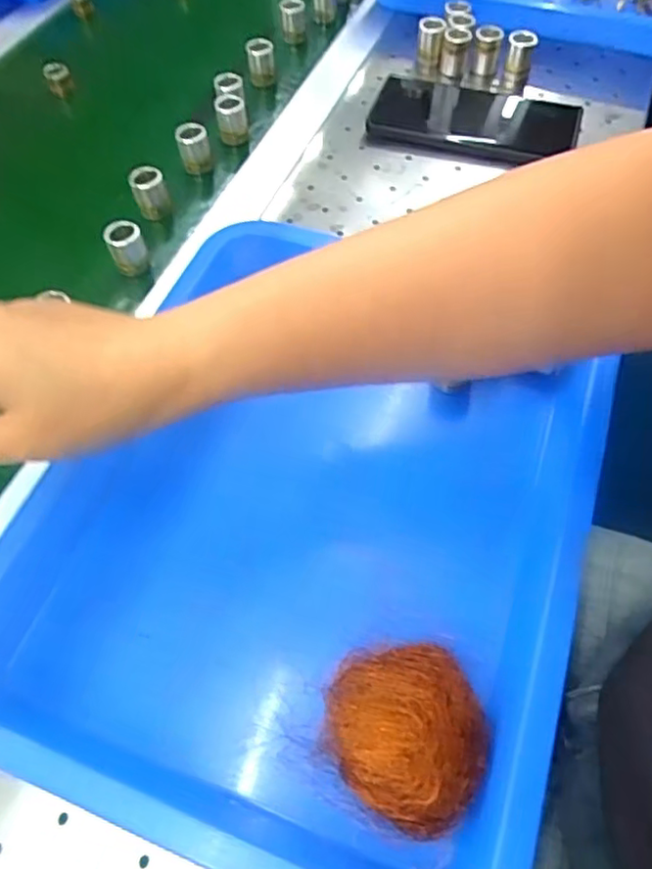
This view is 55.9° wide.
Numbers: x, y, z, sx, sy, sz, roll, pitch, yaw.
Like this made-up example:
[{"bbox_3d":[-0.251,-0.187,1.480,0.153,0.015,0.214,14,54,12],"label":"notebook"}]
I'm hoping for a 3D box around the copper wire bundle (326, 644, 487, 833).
[{"bbox_3d":[0.033,0.121,0.254,0.066,0.041,0.062,-1,59,2],"label":"copper wire bundle"}]

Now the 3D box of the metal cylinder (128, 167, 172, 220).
[{"bbox_3d":[-0.130,-0.178,0.458,0.023,0.037,0.020,-19,60,-9],"label":"metal cylinder"}]

